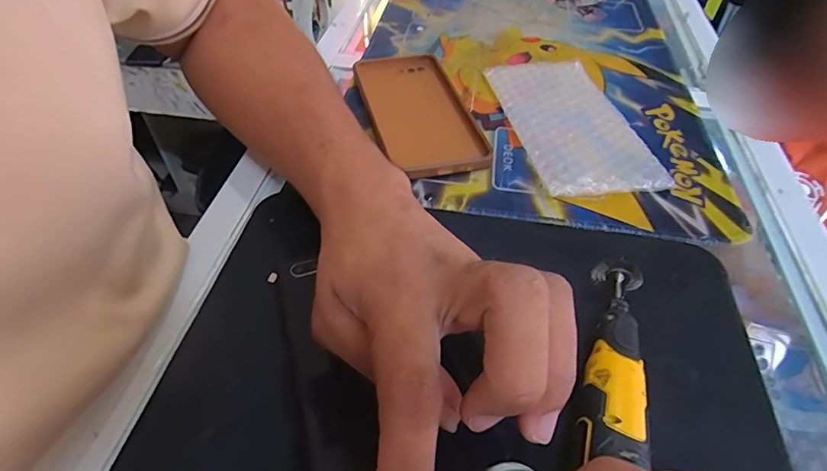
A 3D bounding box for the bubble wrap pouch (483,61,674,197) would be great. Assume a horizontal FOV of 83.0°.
[{"bbox_3d":[0.120,-0.089,0.365,0.086,0.013,0.160,-8,48,-6],"label":"bubble wrap pouch"}]

